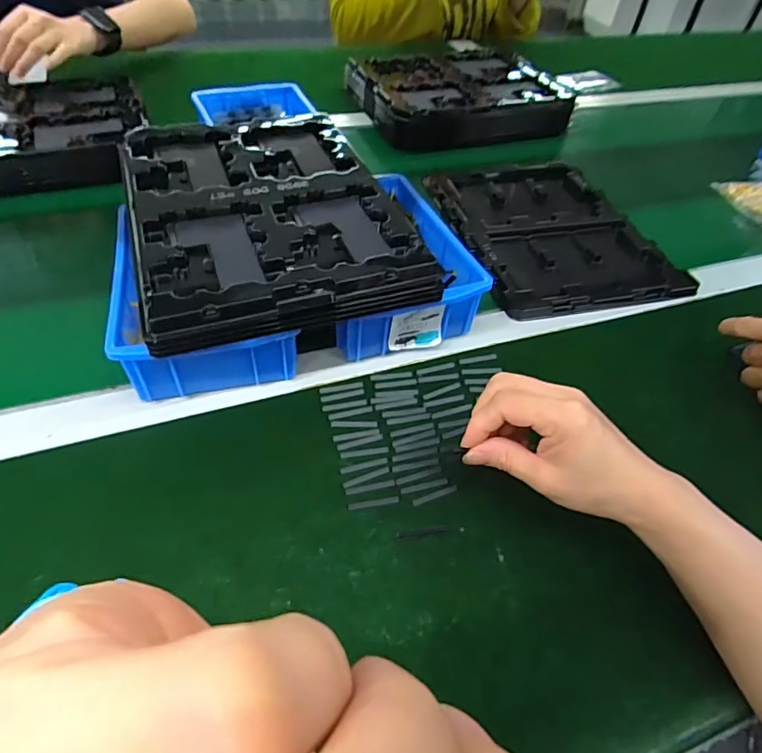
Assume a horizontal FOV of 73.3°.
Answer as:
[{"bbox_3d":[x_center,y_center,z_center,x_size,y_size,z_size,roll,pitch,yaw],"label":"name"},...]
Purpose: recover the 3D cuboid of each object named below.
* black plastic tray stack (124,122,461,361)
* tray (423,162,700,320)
[{"bbox_3d":[-0.103,-0.150,0.447,0.210,0.040,0.303,-13,52,-17],"label":"black plastic tray stack"},{"bbox_3d":[0.197,-0.179,0.613,0.229,0.021,0.293,-12,52,-15],"label":"tray"}]

